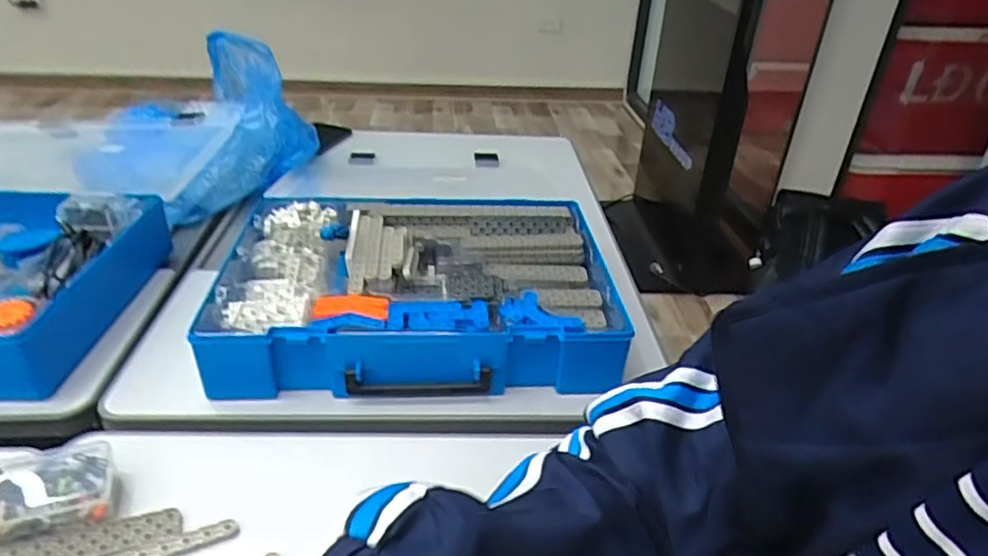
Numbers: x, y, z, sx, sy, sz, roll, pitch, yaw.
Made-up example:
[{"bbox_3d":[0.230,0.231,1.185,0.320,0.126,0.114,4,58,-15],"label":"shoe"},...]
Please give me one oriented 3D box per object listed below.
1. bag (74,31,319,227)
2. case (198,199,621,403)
[{"bbox_3d":[-0.417,-0.219,0.887,0.304,0.136,0.315,-23,41,-35],"label":"bag"},{"bbox_3d":[-0.072,0.007,0.627,0.361,0.068,0.260,0,32,-5],"label":"case"}]

